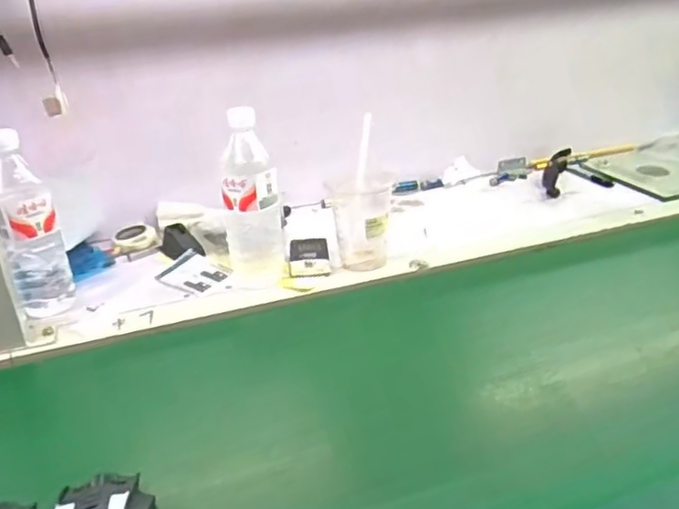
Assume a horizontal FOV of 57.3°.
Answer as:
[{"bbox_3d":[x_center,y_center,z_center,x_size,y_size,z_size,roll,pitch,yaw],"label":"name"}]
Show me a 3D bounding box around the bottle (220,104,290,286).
[{"bbox_3d":[-0.112,-0.068,0.798,0.073,0.220,0.064,-5,27,-5],"label":"bottle"}]

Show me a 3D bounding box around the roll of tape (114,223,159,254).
[{"bbox_3d":[-0.307,-0.025,0.938,0.060,0.017,0.066,0,31,0],"label":"roll of tape"}]

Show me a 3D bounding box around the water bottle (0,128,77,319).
[{"bbox_3d":[-0.365,-0.030,0.735,0.063,0.217,0.061,-15,29,-24],"label":"water bottle"}]

